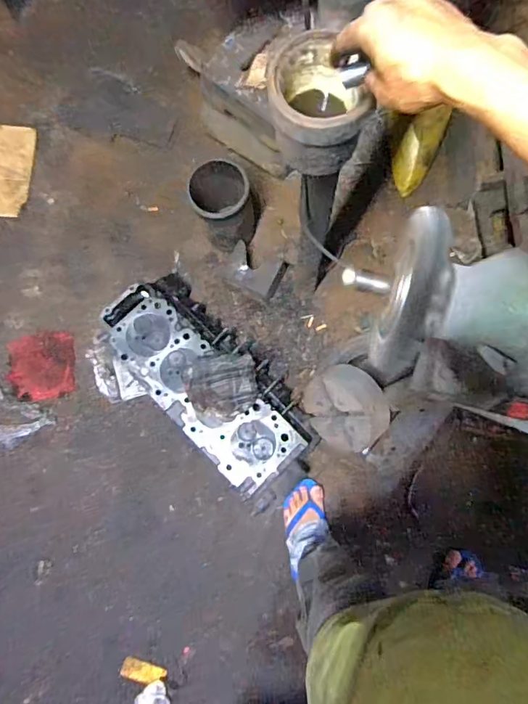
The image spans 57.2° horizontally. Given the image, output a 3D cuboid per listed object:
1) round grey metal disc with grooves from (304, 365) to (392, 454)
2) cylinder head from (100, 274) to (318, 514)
[{"bbox_3d":[0.192,0.135,1.139,0.195,0.050,0.195,12,114,29],"label":"round grey metal disc with grooves"},{"bbox_3d":[-0.133,0.088,1.291,0.273,0.163,0.645,-42,82,-8],"label":"cylinder head"}]

